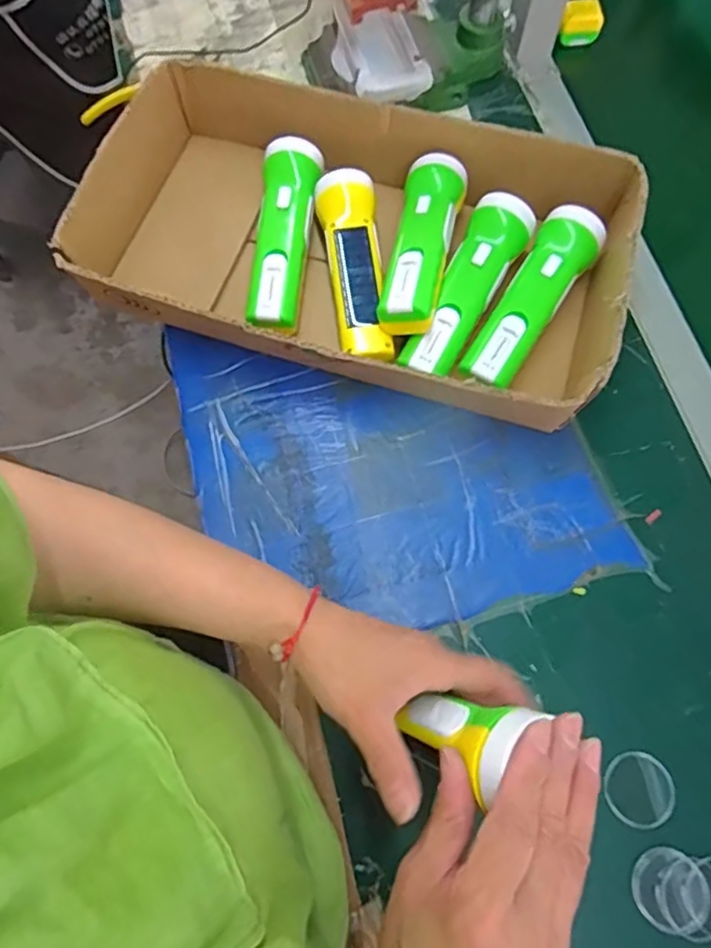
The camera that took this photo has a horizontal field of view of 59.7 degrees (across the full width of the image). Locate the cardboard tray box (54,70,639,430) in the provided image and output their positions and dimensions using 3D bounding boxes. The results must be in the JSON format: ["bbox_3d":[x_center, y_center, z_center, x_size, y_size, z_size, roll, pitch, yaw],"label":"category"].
[{"bbox_3d":[0.005,-0.192,0.518,0.413,0.071,0.232,17,71,7],"label":"cardboard tray box"}]

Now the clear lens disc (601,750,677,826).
[{"bbox_3d":[0.192,0.213,0.419,0.046,0.004,0.044,0,70,1],"label":"clear lens disc"}]

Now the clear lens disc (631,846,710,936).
[{"bbox_3d":[0.202,0.267,0.395,0.044,0.005,0.047,-4,71,11],"label":"clear lens disc"}]

